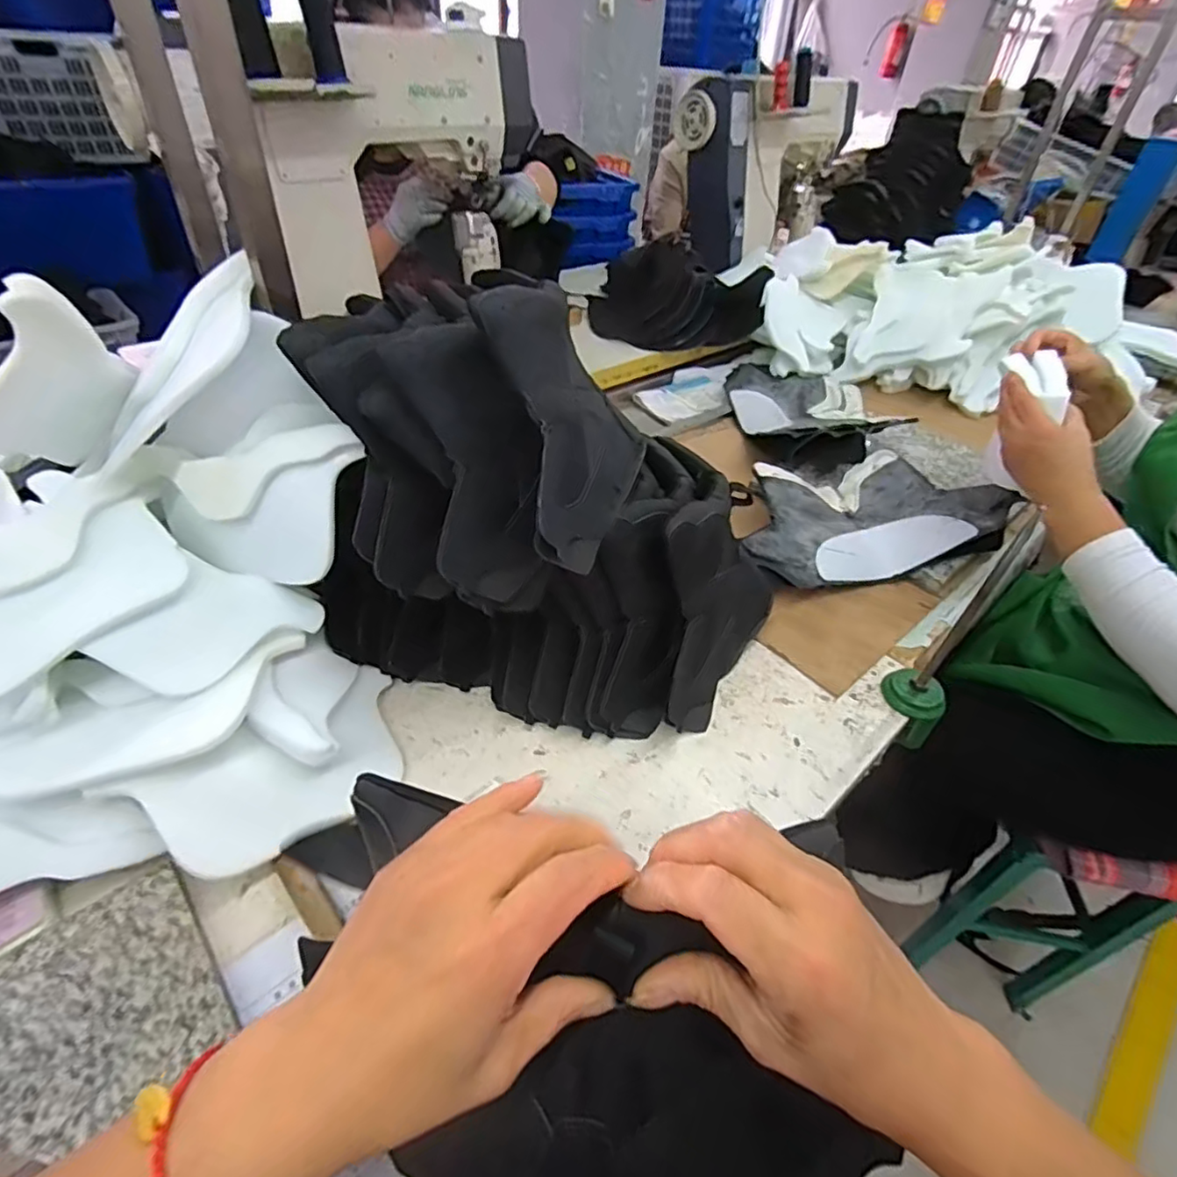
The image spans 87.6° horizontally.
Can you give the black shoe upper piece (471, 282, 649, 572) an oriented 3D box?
[{"bbox_3d":[-0.023,-0.139,0.500,0.016,0.208,0.187,-9,31,37],"label":"black shoe upper piece"}]

